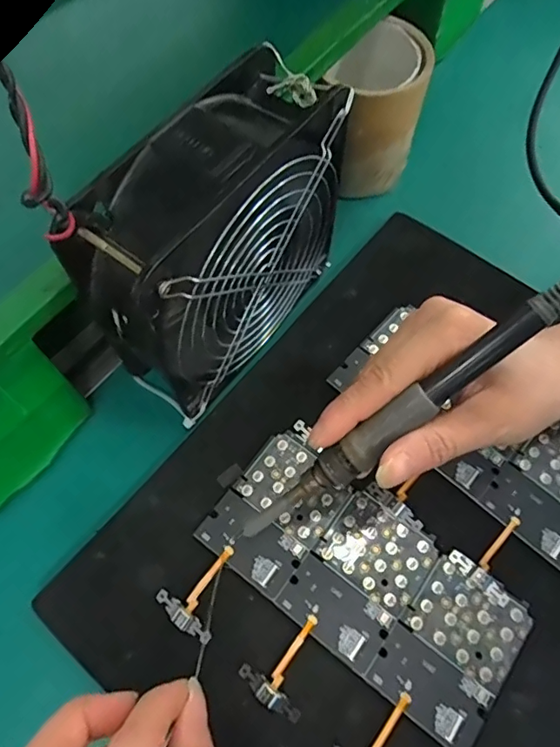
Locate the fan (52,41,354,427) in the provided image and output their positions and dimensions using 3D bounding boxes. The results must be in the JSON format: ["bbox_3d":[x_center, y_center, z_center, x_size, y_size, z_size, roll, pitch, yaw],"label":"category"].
[{"bbox_3d":[-0.031,-0.063,0.285,0.062,0.145,0.152,31,68,15],"label":"fan"}]

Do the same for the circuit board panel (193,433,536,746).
[{"bbox_3d":[0.043,0.107,0.277,0.164,0.009,0.076,34,67,16],"label":"circuit board panel"}]

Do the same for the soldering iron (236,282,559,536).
[{"bbox_3d":[0.057,0.017,0.227,0.203,0.013,0.016,-41,64,20],"label":"soldering iron"}]

